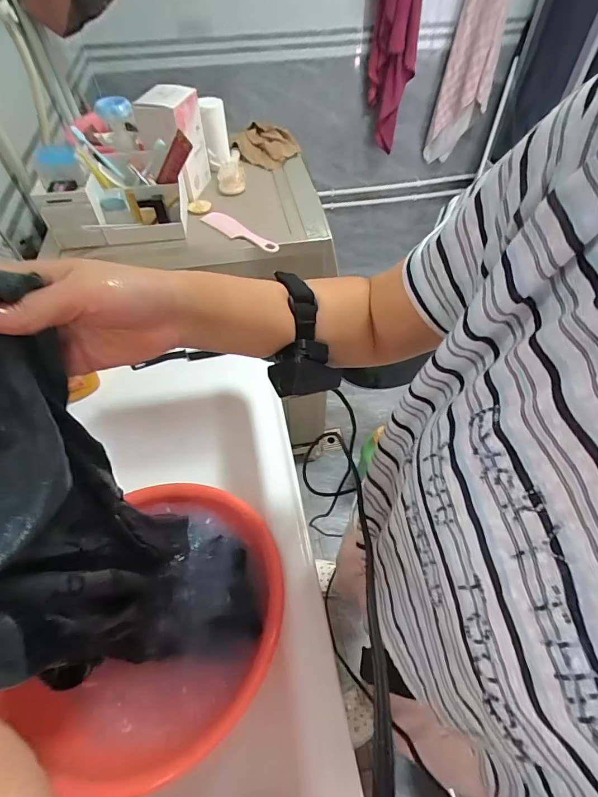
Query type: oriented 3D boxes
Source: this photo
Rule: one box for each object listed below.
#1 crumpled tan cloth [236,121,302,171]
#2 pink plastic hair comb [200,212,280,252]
[{"bbox_3d":[-0.081,-0.643,0.986,0.131,0.067,0.126,35,62,24],"label":"crumpled tan cloth"},{"bbox_3d":[-0.124,-0.348,0.805,0.195,0.011,0.045,36,62,25],"label":"pink plastic hair comb"}]

